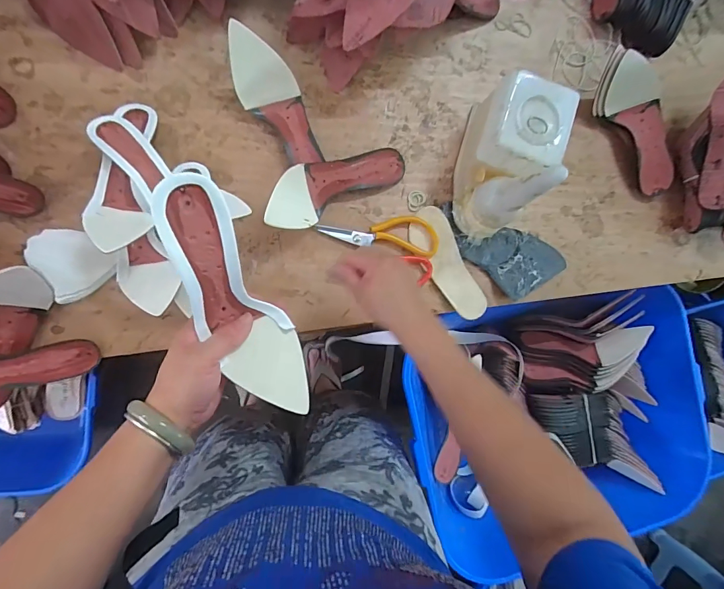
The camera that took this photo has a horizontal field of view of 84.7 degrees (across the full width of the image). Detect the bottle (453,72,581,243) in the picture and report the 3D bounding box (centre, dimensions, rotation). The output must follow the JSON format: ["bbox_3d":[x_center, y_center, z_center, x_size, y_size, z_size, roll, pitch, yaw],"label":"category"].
[{"bbox_3d":[0.210,-0.187,0.557,0.107,0.162,0.199,17,87,-9],"label":"bottle"}]

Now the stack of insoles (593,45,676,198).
[{"bbox_3d":[0.446,-0.276,0.631,0.083,0.066,0.236,-37,107,-8],"label":"stack of insoles"}]

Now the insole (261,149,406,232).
[{"bbox_3d":[-0.042,-0.160,0.566,0.233,0.051,0.076,-30,94,-24],"label":"insole"}]

